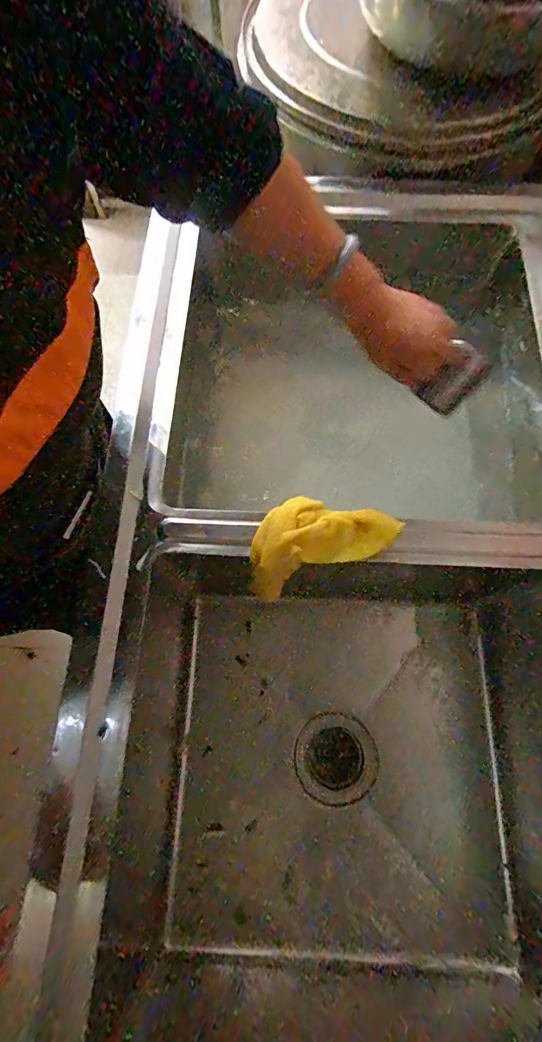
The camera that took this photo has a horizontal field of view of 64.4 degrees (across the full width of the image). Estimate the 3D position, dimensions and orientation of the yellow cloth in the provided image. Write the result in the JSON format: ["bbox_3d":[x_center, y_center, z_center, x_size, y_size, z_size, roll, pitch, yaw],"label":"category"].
[{"bbox_3d":[0.050,0.016,0.478,0.165,0.060,0.088,-20,72,-6],"label":"yellow cloth"}]

